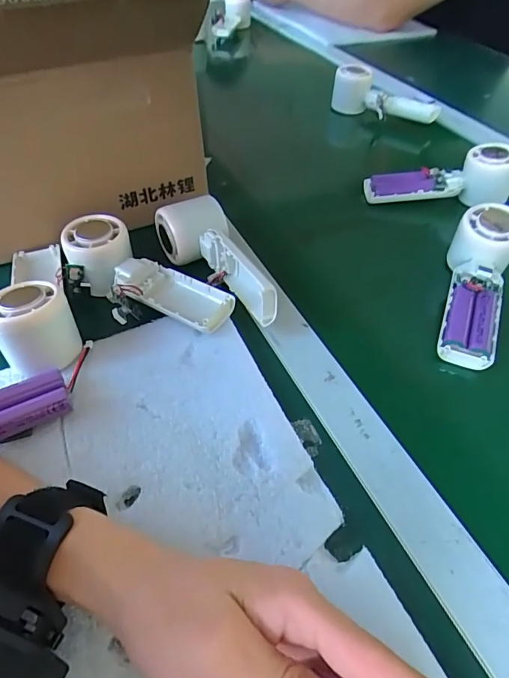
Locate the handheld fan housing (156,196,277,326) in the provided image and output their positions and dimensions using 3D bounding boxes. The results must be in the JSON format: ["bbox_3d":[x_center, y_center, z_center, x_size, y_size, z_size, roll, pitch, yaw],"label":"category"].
[{"bbox_3d":[-0.033,-0.072,0.393,0.058,0.044,0.161,-23,53,-21],"label":"handheld fan housing"}]

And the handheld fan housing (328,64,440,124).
[{"bbox_3d":[0.196,-0.366,0.664,0.164,0.051,0.062,22,51,16],"label":"handheld fan housing"}]

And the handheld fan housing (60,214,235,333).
[{"bbox_3d":[-0.097,-0.051,0.373,0.158,0.044,0.058,27,52,20],"label":"handheld fan housing"}]

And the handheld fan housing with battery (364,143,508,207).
[{"bbox_3d":[0.215,-0.184,0.514,0.163,0.051,0.042,-4,48,10],"label":"handheld fan housing with battery"}]

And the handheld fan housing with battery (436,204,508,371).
[{"bbox_3d":[0.199,-0.048,0.391,0.052,0.036,0.163,18,66,13],"label":"handheld fan housing with battery"}]

